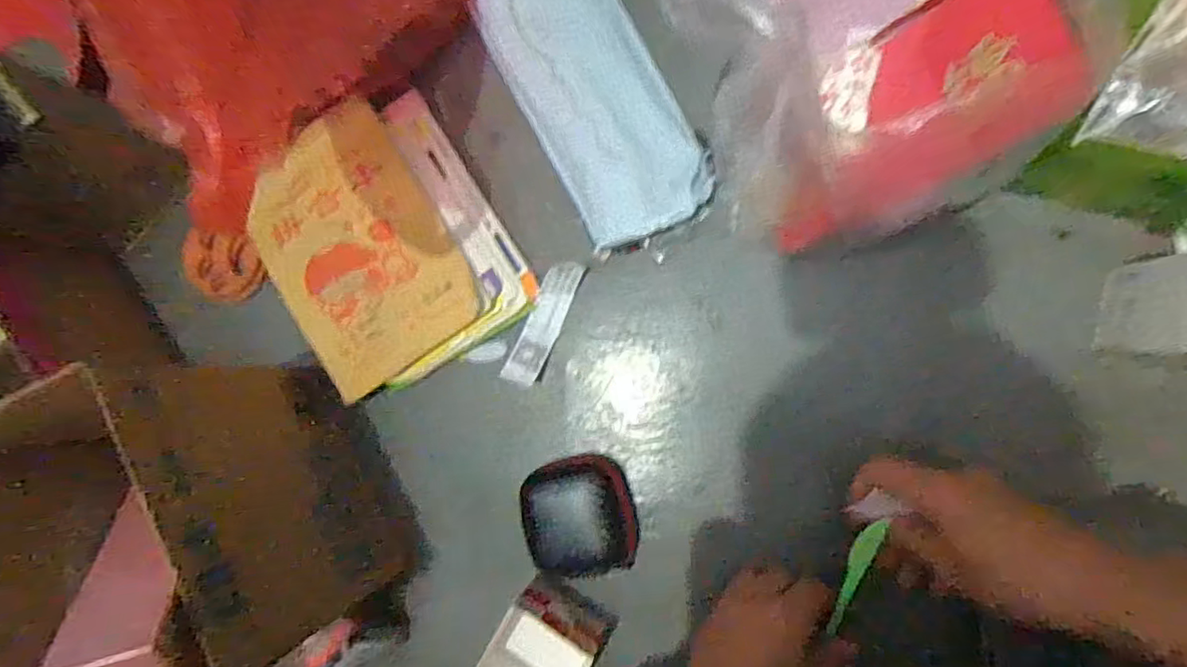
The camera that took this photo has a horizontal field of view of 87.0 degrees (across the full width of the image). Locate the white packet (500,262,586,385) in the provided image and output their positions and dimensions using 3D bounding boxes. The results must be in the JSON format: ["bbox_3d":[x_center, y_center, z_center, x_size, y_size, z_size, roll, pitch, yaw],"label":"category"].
[{"bbox_3d":[-0.036,-0.008,0.441,0.026,0.007,0.091,26,92,9],"label":"white packet"}]

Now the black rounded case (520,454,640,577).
[{"bbox_3d":[-0.009,0.127,0.432,0.072,0.022,0.079,-11,86,9],"label":"black rounded case"}]

